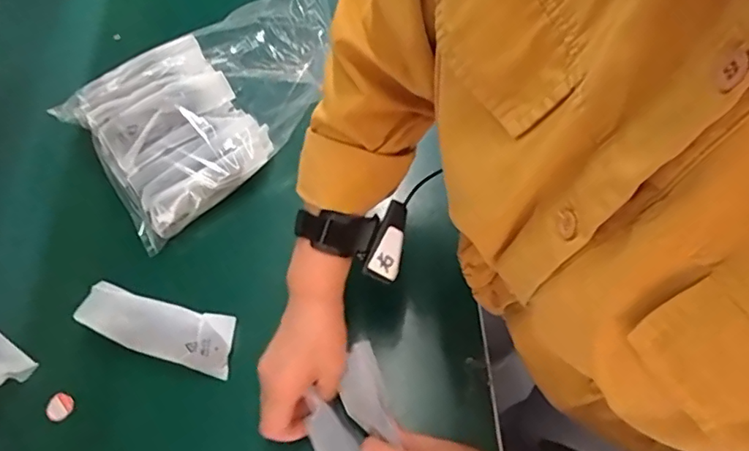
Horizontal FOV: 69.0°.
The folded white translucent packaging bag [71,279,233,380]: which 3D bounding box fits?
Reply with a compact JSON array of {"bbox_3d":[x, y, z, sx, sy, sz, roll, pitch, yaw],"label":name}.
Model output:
[{"bbox_3d":[-0.215,0.100,0.540,0.155,0.020,0.055,13,64,7],"label":"folded white translucent packaging bag"}]

